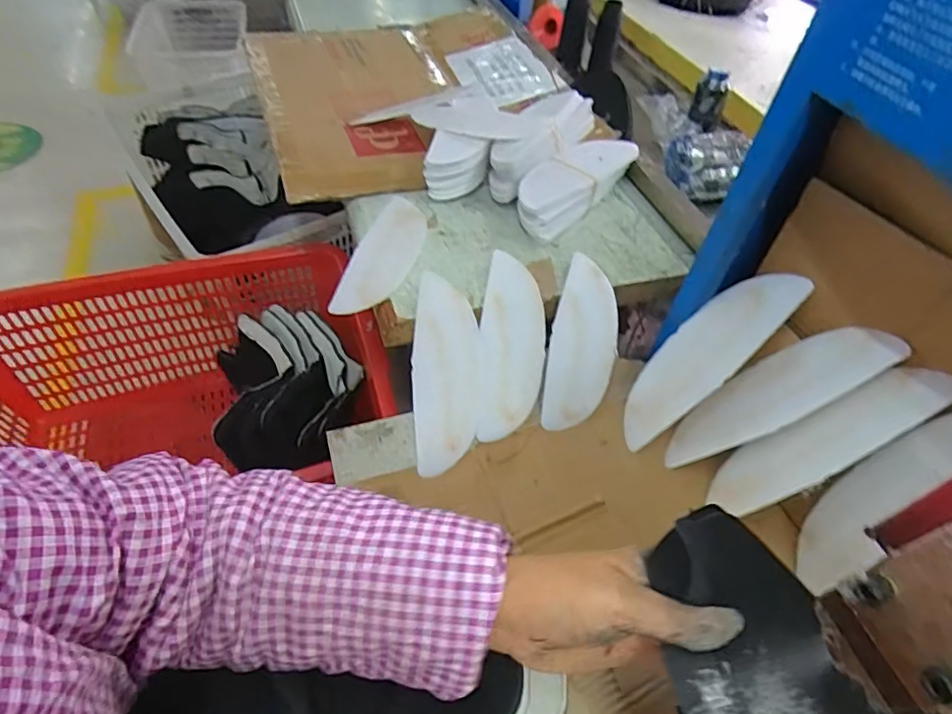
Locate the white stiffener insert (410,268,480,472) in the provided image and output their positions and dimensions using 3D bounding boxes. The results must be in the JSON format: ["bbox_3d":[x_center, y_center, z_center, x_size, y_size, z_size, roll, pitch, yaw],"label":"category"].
[{"bbox_3d":[-0.031,0.015,0.574,0.068,0.008,0.209,5,71,-10],"label":"white stiffener insert"}]

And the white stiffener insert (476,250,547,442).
[{"bbox_3d":[0.040,-0.015,0.600,0.072,0.007,0.215,5,70,-9],"label":"white stiffener insert"}]

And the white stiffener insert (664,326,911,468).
[{"bbox_3d":[0.266,0.034,0.505,0.013,0.211,0.068,26,42,-31],"label":"white stiffener insert"}]

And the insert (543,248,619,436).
[{"bbox_3d":[0.121,-0.014,0.615,0.073,0.010,0.208,17,68,-3],"label":"insert"}]

